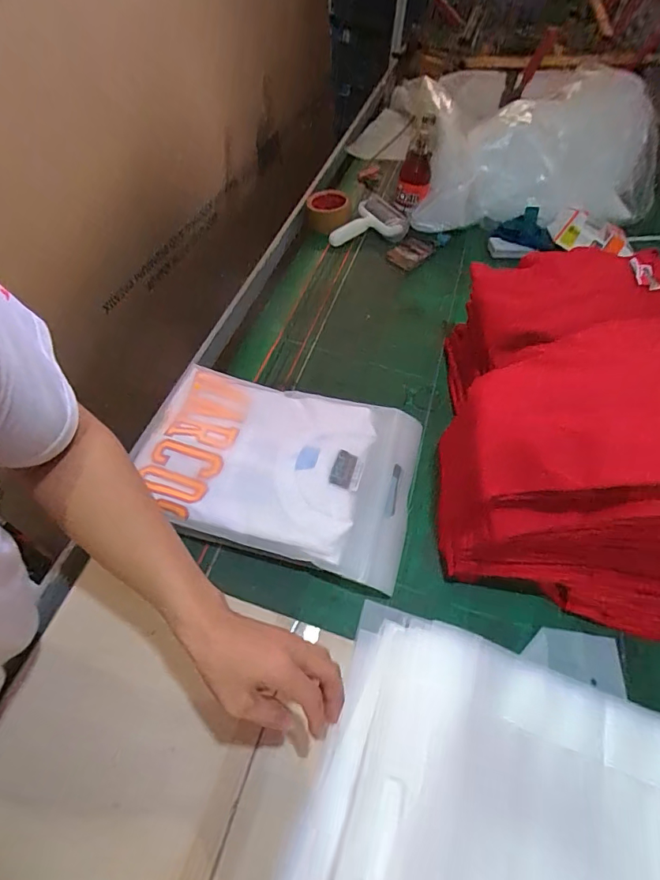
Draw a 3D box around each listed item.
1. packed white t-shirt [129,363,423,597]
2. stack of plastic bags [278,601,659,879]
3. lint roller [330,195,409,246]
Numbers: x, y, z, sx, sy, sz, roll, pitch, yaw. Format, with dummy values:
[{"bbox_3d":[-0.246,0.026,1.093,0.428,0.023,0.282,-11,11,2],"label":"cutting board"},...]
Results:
[{"bbox_3d":[-0.065,0.025,0.580,0.351,0.052,0.245,15,59,3],"label":"packed white t-shirt"},{"bbox_3d":[0.199,0.375,0.399,0.435,0.032,0.312,19,56,9],"label":"stack of plastic bags"},{"bbox_3d":[0.088,-0.479,0.980,0.160,0.059,0.107,8,55,1],"label":"lint roller"}]

